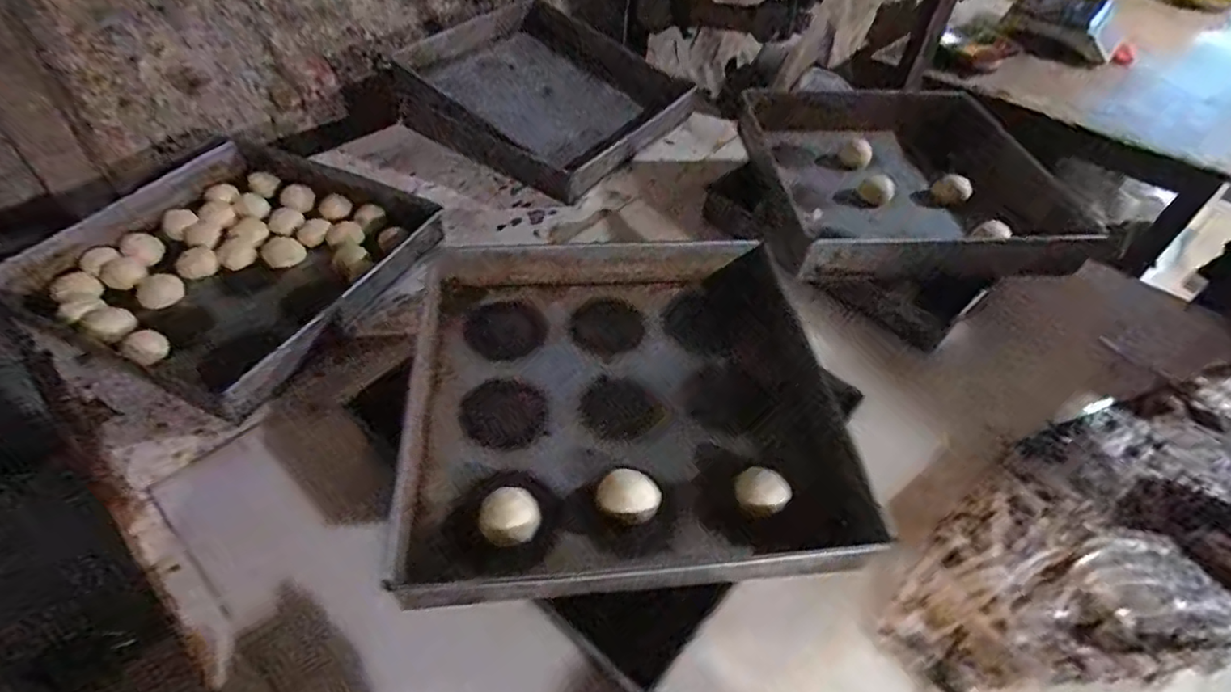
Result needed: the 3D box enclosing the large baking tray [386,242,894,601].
[{"bbox_3d":[0.002,0.047,0.635,0.414,0.076,0.424,-4,46,-6],"label":"large baking tray"}]

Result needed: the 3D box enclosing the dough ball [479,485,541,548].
[{"bbox_3d":[-0.093,0.151,0.528,0.050,0.033,0.049,1,46,-1],"label":"dough ball"}]

